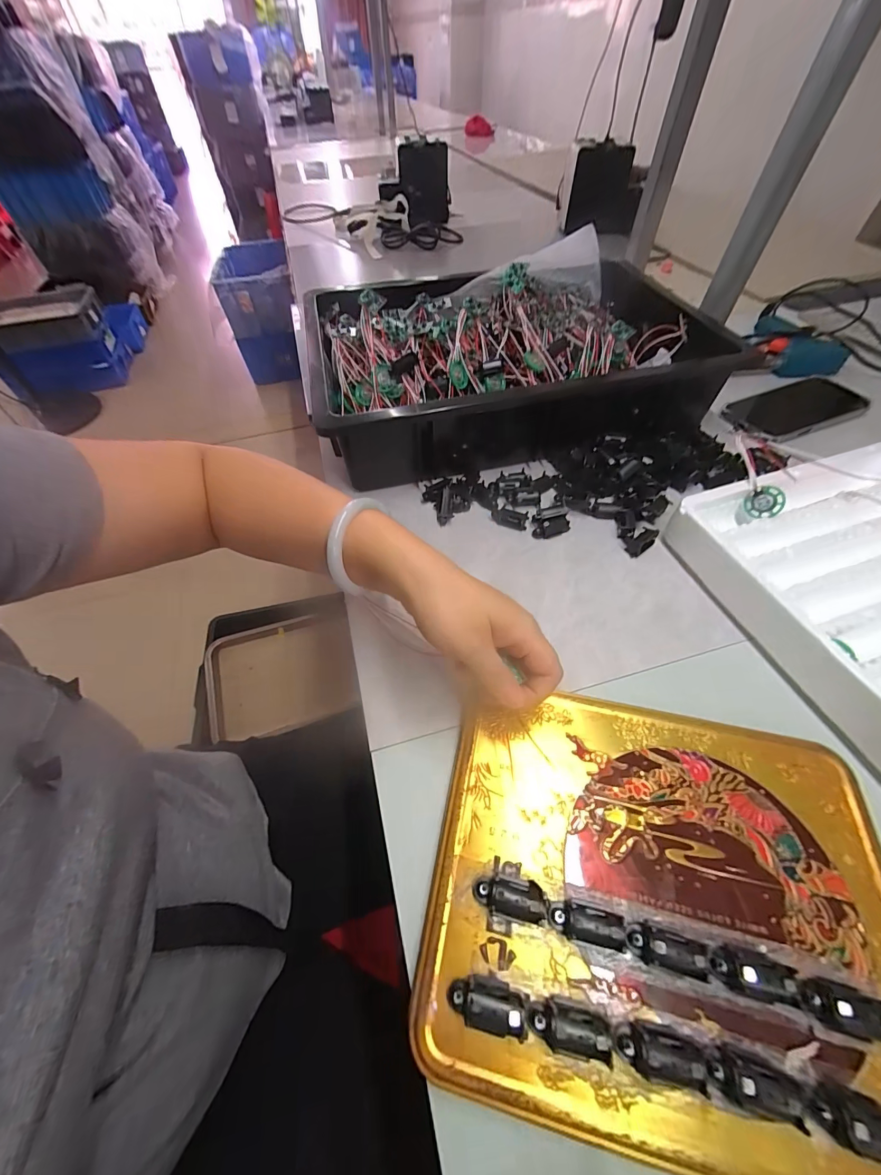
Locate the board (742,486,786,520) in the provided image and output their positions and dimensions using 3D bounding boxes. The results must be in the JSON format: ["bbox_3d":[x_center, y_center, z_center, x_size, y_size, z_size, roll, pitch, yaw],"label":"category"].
[{"bbox_3d":[0.283,-0.074,0.342,0.027,0.027,0.006,24,31,32],"label":"board"}]

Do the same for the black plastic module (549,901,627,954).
[{"bbox_3d":[0.074,0.170,0.197,0.036,0.013,0.015,8,54,8],"label":"black plastic module"}]

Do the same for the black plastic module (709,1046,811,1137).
[{"bbox_3d":[0.133,0.211,0.165,0.032,0.014,0.017,13,55,11],"label":"black plastic module"}]

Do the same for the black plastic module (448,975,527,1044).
[{"bbox_3d":[0.021,0.193,0.180,0.036,0.013,0.018,3,53,19],"label":"black plastic module"}]

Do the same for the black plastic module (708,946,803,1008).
[{"bbox_3d":[0.148,0.183,0.184,0.034,0.014,0.015,15,56,12],"label":"black plastic module"}]

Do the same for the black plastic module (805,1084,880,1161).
[{"bbox_3d":[0.171,0.219,0.160,0.035,0.014,0.016,13,55,11],"label":"black plastic module"}]

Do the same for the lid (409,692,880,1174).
[{"bbox_3d":[0.119,0.158,0.209,0.235,0.019,0.193,11,55,7],"label":"lid"}]

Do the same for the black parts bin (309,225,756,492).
[{"bbox_3d":[0.082,-0.279,0.469,0.446,0.091,0.300,-11,54,-7],"label":"black parts bin"}]

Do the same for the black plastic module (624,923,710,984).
[{"bbox_3d":[0.109,0.175,0.189,0.035,0.016,0.014,8,53,20],"label":"black plastic module"}]

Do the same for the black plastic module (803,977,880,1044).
[{"bbox_3d":[0.184,0.192,0.177,0.032,0.015,0.017,12,55,10],"label":"black plastic module"}]

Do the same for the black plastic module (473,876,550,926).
[{"bbox_3d":[0.037,0.161,0.202,0.037,0.016,0.018,5,54,5],"label":"black plastic module"}]

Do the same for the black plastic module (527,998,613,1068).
[{"bbox_3d":[0.058,0.200,0.176,0.035,0.013,0.018,8,54,7],"label":"black plastic module"}]

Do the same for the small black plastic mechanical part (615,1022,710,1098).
[{"bbox_3d":[0.097,0.205,0.172,0.034,0.012,0.017,8,54,7],"label":"small black plastic mechanical part"}]

